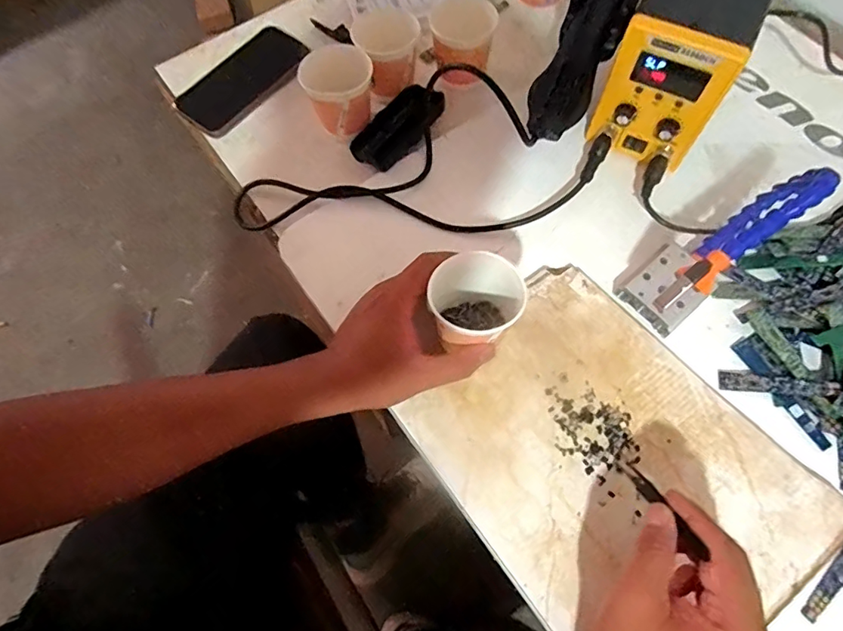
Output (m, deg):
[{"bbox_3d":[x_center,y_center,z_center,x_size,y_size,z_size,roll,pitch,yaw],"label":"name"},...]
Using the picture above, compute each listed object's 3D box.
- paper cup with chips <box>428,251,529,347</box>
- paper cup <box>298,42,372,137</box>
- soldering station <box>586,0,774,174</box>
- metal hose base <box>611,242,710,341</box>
[{"bbox_3d":[0.045,-0.012,0.404,0.067,0.074,0.076,16,68,8],"label":"paper cup with chips"},{"bbox_3d":[-0.081,-0.222,0.515,0.065,0.072,0.059,-11,66,-3],"label":"paper cup"},{"bbox_3d":[0.239,-0.242,0.476,0.095,0.141,0.157,27,70,12],"label":"soldering station"},{"bbox_3d":[0.215,-0.026,0.446,0.067,0.017,0.059,-38,71,-14],"label":"metal hose base"}]

